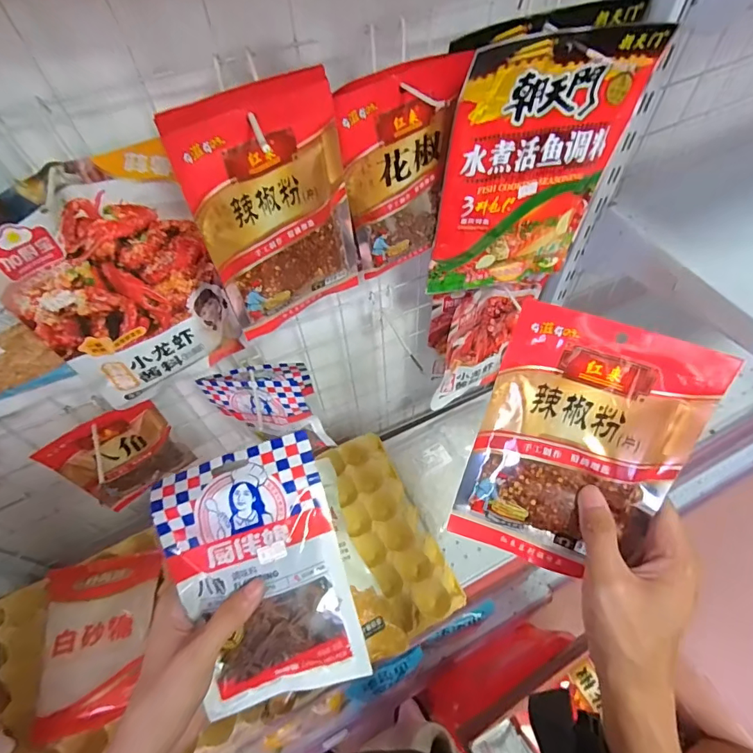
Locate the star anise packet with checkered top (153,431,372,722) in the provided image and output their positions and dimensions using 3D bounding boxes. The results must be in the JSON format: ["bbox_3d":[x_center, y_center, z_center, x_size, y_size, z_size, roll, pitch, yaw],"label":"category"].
[{"bbox_3d":[-0.088,0.153,0.345,0.122,0.016,0.188,-16,84,-6],"label":"star anise packet with checkered top"}]

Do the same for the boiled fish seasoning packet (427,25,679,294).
[{"bbox_3d":[0.153,-0.192,0.454,0.184,0.256,0.020,-14,57,-6],"label":"boiled fish seasoning packet"}]

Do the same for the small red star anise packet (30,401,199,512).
[{"bbox_3d":[-0.314,0.106,0.567,0.126,0.170,0.022,-34,62,-18],"label":"small red star anise packet"}]

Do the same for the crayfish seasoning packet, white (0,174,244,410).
[{"bbox_3d":[-0.219,-0.070,0.405,0.154,0.201,0.024,-34,62,-18],"label":"crayfish seasoning packet, white"}]

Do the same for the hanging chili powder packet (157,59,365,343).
[{"bbox_3d":[-0.080,-0.130,0.372,0.126,0.186,0.023,-32,50,-19],"label":"hanging chili powder packet"}]

